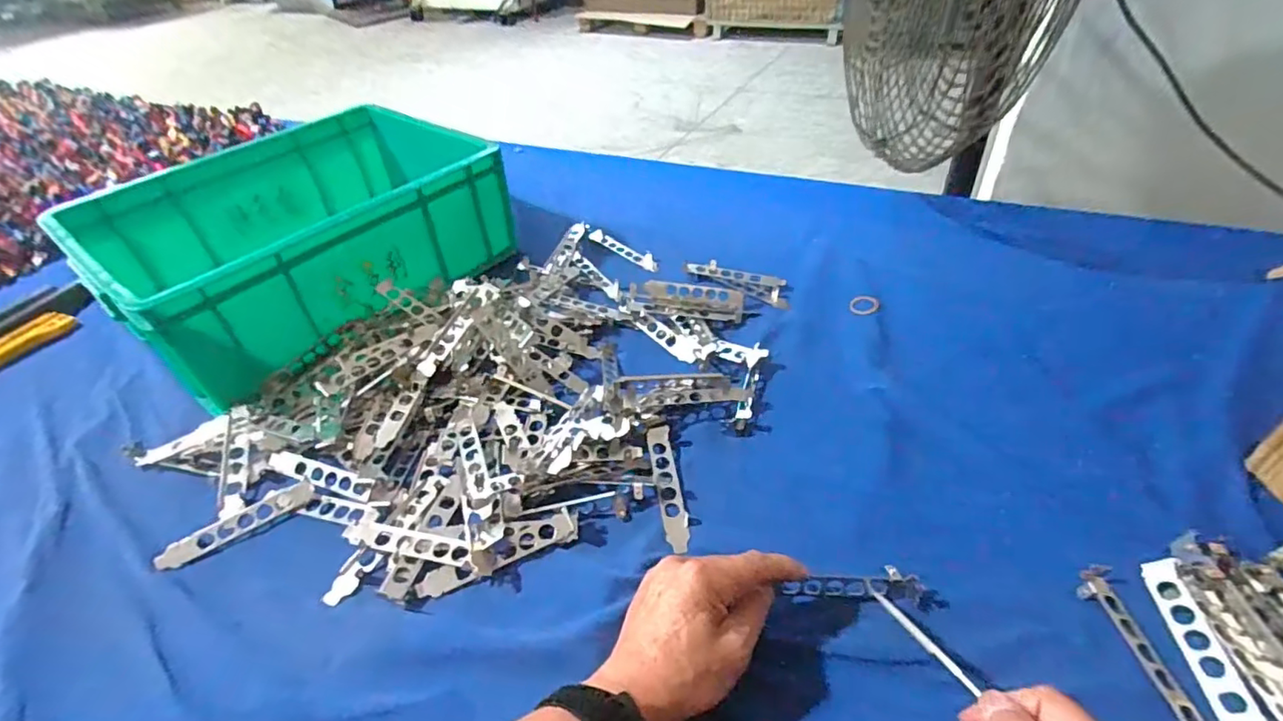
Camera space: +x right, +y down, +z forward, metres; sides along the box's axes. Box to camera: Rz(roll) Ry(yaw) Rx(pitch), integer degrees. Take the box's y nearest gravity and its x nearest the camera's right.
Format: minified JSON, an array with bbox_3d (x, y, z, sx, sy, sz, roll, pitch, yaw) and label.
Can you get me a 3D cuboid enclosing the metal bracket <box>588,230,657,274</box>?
[{"bbox_3d":[-0.022,-0.144,0.761,0.110,0.021,0.025,28,50,33],"label":"metal bracket"}]

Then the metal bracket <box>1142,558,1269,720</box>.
[{"bbox_3d":[0.345,0.181,0.356,0.024,0.011,0.120,-12,41,21],"label":"metal bracket"}]

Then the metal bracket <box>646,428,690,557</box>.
[{"bbox_3d":[0.022,0.100,0.480,0.019,0.007,0.119,-7,40,-3],"label":"metal bracket"}]

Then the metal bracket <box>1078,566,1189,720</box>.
[{"bbox_3d":[0.309,0.184,0.356,0.027,0.008,0.125,-1,40,5],"label":"metal bracket"}]

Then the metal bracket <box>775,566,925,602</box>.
[{"bbox_3d":[0.144,0.154,0.400,0.103,0.014,0.019,-1,40,0],"label":"metal bracket"}]

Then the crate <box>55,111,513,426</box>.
[{"bbox_3d":[-0.406,-0.157,0.714,0.319,0.132,0.417,23,47,29],"label":"crate"}]

